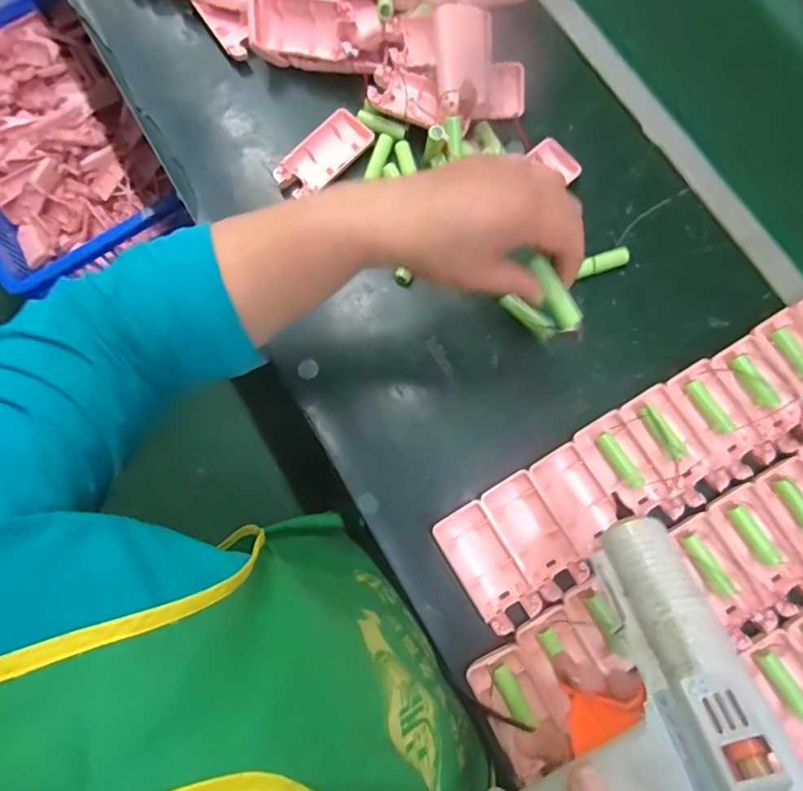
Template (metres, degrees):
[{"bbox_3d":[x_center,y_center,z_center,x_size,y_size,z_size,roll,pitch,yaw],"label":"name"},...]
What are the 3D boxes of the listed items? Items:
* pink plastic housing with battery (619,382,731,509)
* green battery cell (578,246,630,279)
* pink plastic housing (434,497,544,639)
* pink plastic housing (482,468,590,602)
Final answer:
[{"bbox_3d":[0.219,0.040,0.396,0.052,0.015,0.093,-29,80,-5],"label":"pink plastic housing with battery"},{"bbox_3d":[0.176,-0.117,0.435,0.048,0.014,0.015,-16,79,-2],"label":"green battery cell"},{"bbox_3d":[0.066,0.134,0.385,0.044,0.015,0.094,-32,80,-5],"label":"pink plastic housing"},{"bbox_3d":[0.104,0.110,0.388,0.046,0.017,0.094,-30,80,-5],"label":"pink plastic housing"}]

